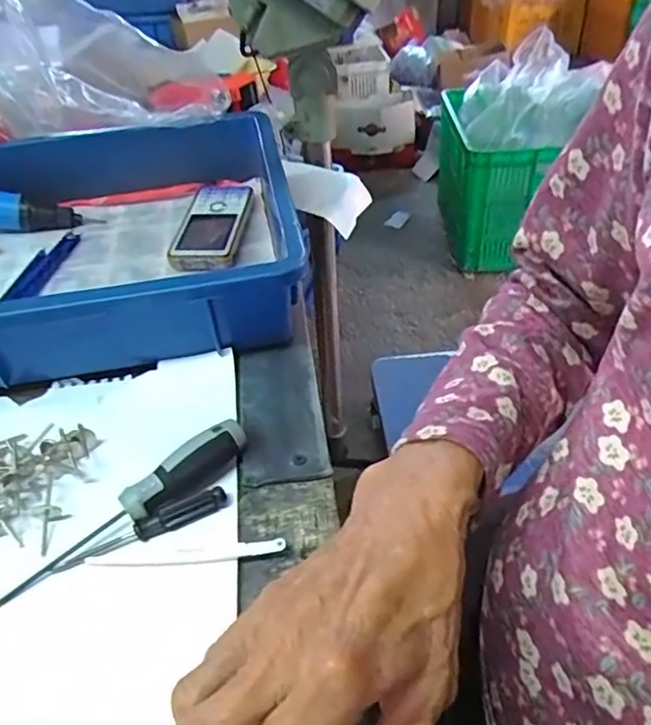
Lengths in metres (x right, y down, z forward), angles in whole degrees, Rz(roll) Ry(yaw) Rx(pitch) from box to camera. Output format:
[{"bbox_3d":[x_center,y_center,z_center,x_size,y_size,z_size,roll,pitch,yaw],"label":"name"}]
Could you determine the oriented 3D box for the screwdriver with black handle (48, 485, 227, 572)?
[{"bbox_3d":[-0.097,0.088,0.313,0.090,0.009,0.016,-24,43,-20],"label":"screwdriver with black handle"}]

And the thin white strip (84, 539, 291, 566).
[{"bbox_3d":[-0.072,0.098,0.301,0.101,0.007,0.009,-5,40,1],"label":"thin white strip"}]

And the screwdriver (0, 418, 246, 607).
[{"bbox_3d":[-0.105,0.076,0.317,0.144,0.022,0.020,-31,46,-27],"label":"screwdriver"}]

